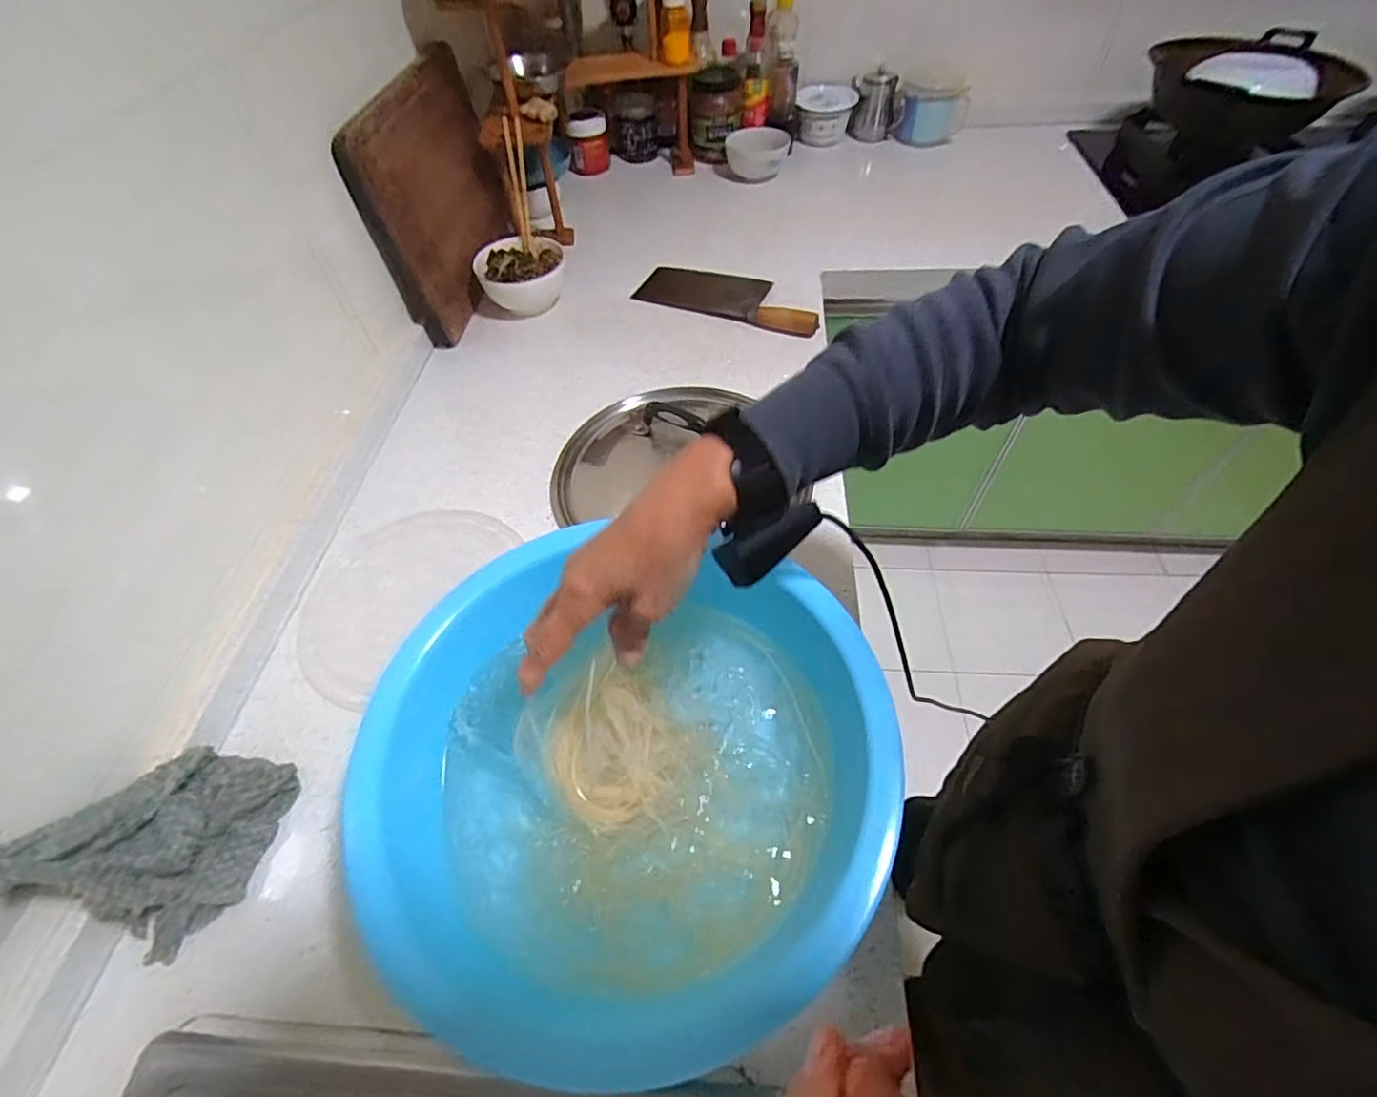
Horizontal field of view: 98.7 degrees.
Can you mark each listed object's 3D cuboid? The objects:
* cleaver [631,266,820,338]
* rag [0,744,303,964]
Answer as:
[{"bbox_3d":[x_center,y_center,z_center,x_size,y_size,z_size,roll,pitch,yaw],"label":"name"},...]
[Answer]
[{"bbox_3d":[0.062,-0.388,0.886,0.288,0.021,0.112,19,58,18],"label":"cleaver"},{"bbox_3d":[-0.393,0.197,0.418,0.103,0.162,0.142,26,61,22],"label":"rag"}]

